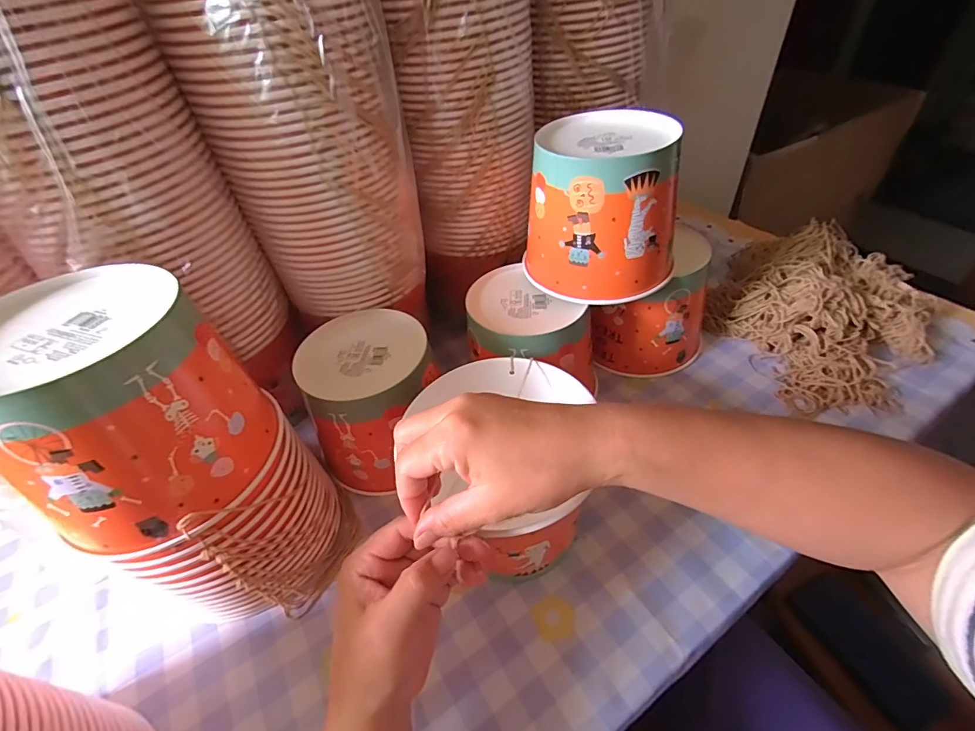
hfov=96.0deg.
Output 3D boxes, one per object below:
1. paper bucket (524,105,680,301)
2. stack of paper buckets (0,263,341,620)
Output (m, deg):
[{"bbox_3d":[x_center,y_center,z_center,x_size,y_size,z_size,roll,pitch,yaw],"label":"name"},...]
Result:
[{"bbox_3d":[0.116,-0.156,0.441,0.145,0.132,0.128,7,48,14],"label":"paper bucket"},{"bbox_3d":[-0.226,0.077,0.344,0.138,0.271,0.144,-38,53,-26],"label":"stack of paper buckets"}]

